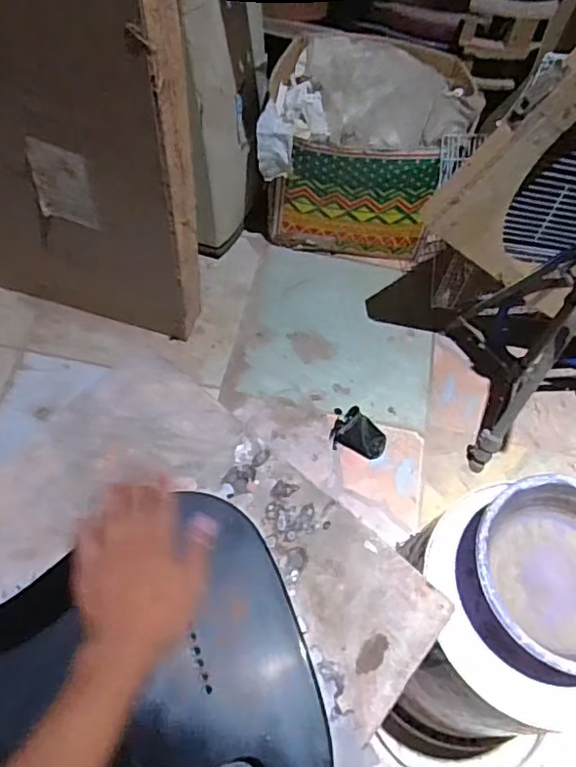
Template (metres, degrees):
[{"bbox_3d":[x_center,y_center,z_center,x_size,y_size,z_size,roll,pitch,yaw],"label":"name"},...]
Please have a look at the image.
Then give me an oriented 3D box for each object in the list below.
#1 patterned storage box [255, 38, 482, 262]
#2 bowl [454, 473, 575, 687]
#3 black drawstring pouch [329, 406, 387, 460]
[{"bbox_3d":[0.149,-0.512,1.280,0.402,0.322,0.354,10,61,-3],"label":"patterned storage box"},{"bbox_3d":[0.296,0.207,0.646,0.199,0.063,0.188,4,62,-7],"label":"bowl"},{"bbox_3d":[0.131,0.091,1.104,0.114,0.040,0.080,25,61,10],"label":"black drawstring pouch"}]

